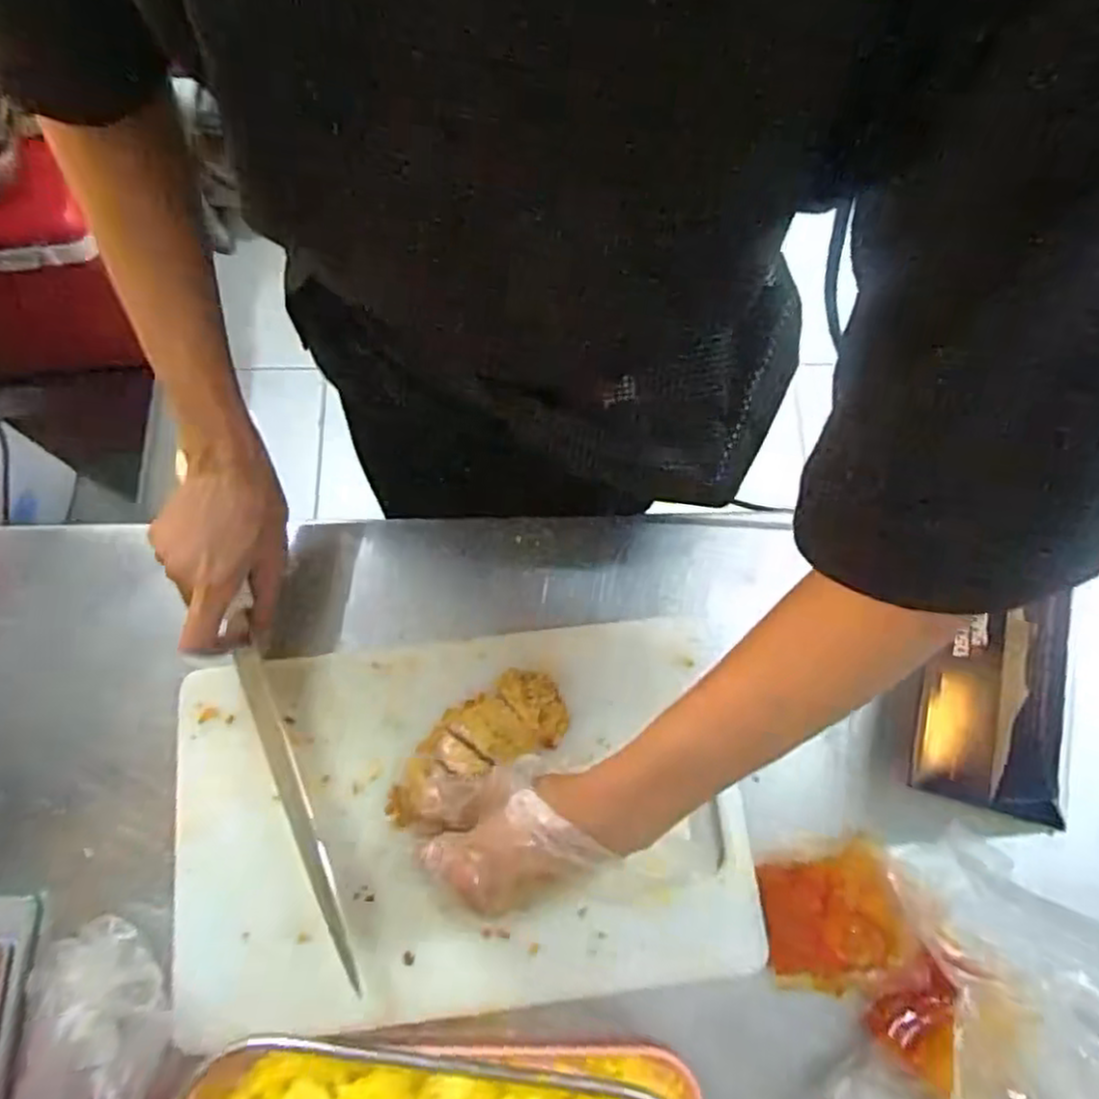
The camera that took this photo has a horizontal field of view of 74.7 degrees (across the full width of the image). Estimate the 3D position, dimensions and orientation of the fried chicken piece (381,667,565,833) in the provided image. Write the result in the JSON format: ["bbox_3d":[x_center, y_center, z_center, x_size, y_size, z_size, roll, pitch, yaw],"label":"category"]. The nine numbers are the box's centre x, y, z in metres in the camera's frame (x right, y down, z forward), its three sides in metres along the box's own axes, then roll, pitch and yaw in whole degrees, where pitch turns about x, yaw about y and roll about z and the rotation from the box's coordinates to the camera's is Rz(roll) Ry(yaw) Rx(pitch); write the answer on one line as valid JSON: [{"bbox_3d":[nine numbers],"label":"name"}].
[{"bbox_3d":[-0.052,0.129,0.476,0.131,0.025,0.054,-32,77,-7],"label":"fried chicken piece"}]

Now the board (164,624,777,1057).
[{"bbox_3d":[-0.059,0.175,0.475,0.365,0.019,0.235,-6,74,-4],"label":"board"}]

